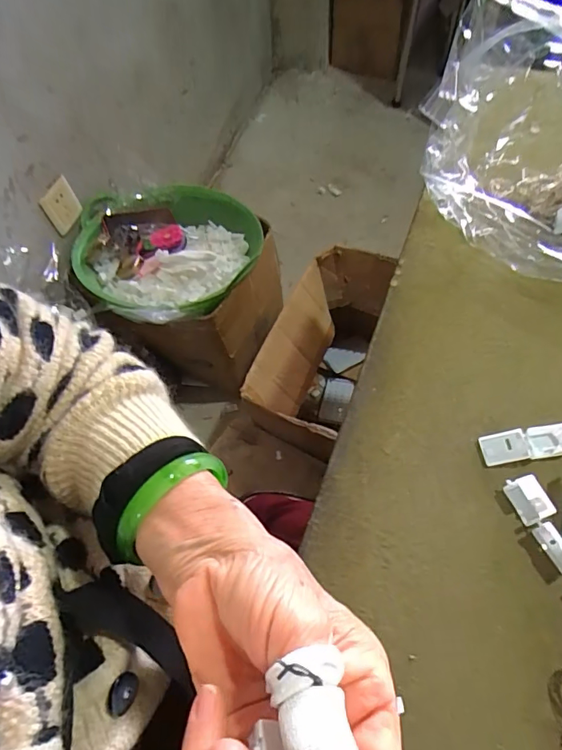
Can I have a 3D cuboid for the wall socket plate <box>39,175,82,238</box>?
[{"bbox_3d":[-0.452,-0.349,0.936,0.011,0.089,0.088,14,62,12],"label":"wall socket plate"}]

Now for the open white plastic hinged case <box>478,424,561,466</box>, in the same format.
[{"bbox_3d":[0.161,0.046,0.298,0.054,0.011,0.020,-6,60,0],"label":"open white plastic hinged case"}]

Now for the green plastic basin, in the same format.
[{"bbox_3d":[-0.237,-0.277,0.977,0.380,0.107,0.410,-2,60,3],"label":"green plastic basin"}]

